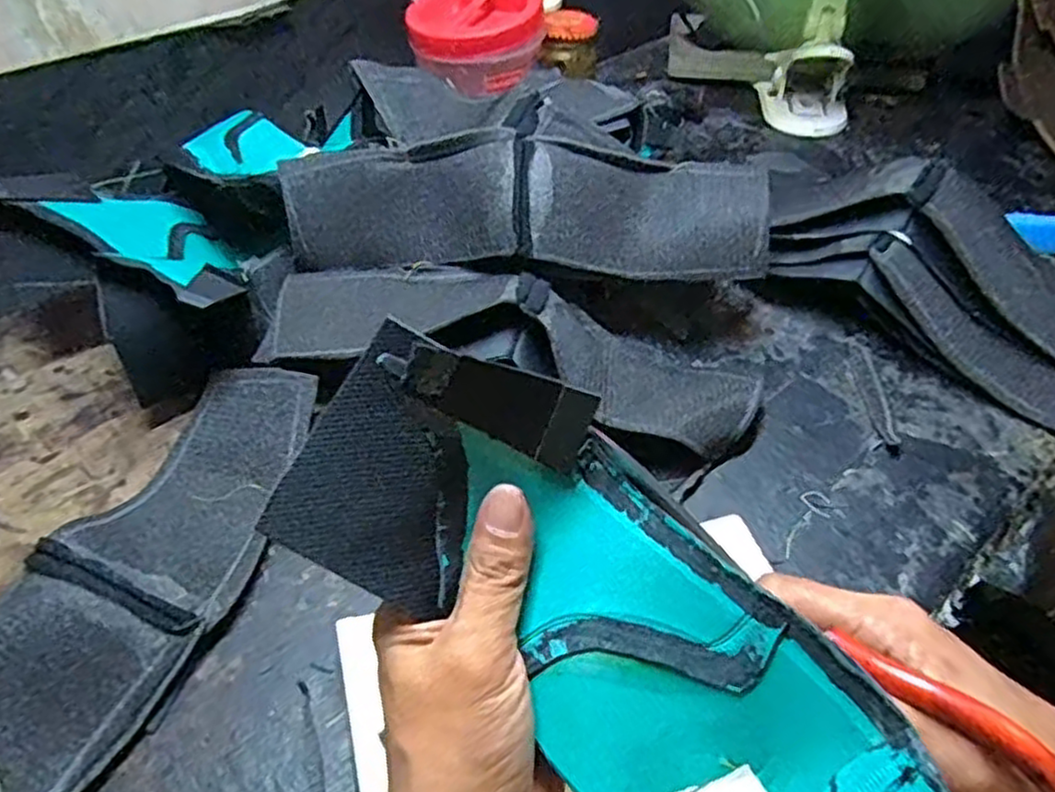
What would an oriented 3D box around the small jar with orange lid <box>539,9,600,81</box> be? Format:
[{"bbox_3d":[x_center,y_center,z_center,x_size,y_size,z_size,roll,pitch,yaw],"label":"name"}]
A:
[{"bbox_3d":[0.041,-0.338,0.692,0.053,0.045,0.055,6,47,7],"label":"small jar with orange lid"}]

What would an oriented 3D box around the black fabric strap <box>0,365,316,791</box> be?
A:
[{"bbox_3d":[-0.215,0.109,0.366,0.101,0.043,0.328,16,49,16],"label":"black fabric strap"}]

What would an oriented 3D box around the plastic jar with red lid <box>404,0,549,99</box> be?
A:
[{"bbox_3d":[-0.044,-0.325,0.649,0.123,0.063,0.097,-3,47,-2],"label":"plastic jar with red lid"}]

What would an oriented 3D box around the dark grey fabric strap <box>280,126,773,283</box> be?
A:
[{"bbox_3d":[-0.003,-0.125,0.478,0.315,0.101,0.050,2,5,3],"label":"dark grey fabric strap"}]

